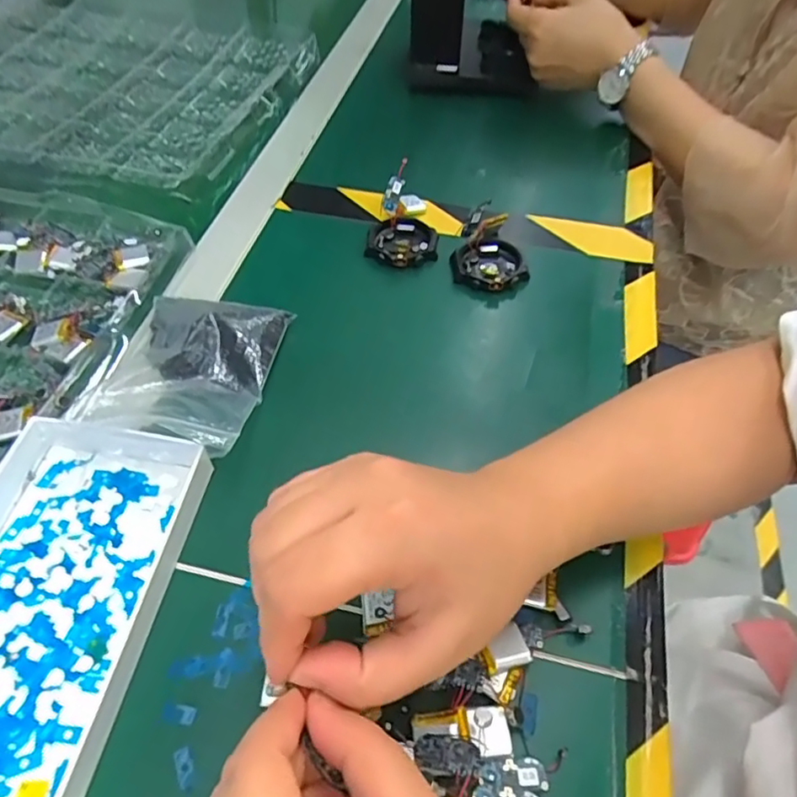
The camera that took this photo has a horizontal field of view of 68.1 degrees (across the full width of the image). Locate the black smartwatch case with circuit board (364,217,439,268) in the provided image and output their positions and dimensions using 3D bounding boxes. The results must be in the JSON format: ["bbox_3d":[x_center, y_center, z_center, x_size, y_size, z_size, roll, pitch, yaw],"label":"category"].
[{"bbox_3d":[0.003,-0.118,0.449,0.052,0.012,0.051,3,53,1],"label":"black smartwatch case with circuit board"}]

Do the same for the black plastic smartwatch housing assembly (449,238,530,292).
[{"bbox_3d":[0.067,-0.096,0.431,0.051,0.011,0.048,0,53,-1],"label":"black plastic smartwatch housing assembly"}]

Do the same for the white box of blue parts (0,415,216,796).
[{"bbox_3d":[-0.169,0.088,0.276,0.112,0.030,0.181,10,54,6],"label":"white box of blue parts"}]

